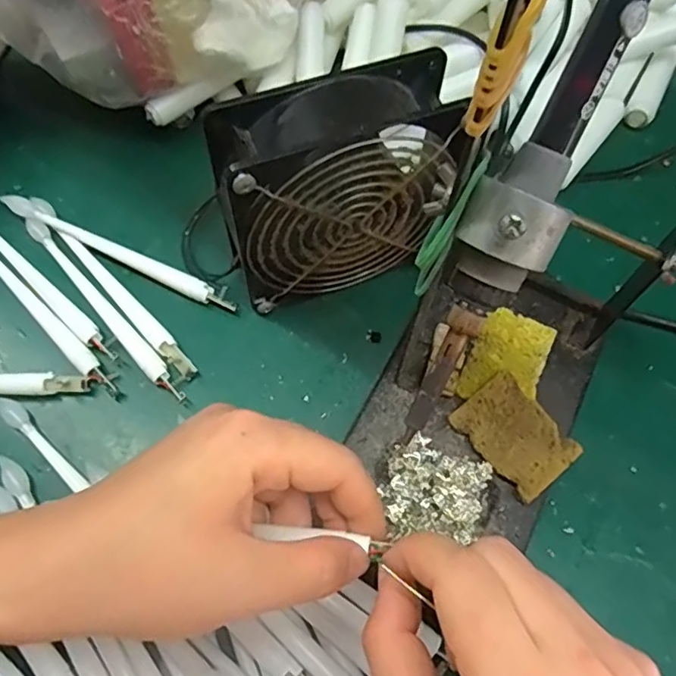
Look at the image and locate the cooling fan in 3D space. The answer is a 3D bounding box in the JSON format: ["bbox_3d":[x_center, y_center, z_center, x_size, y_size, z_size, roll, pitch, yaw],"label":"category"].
[{"bbox_3d":[-0.003,-0.070,0.291,0.110,0.121,0.046,-16,68,-8],"label":"cooling fan"}]

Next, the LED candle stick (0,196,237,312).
[{"bbox_3d":[-0.129,-0.053,0.335,0.151,0.012,0.015,25,67,9],"label":"LED candle stick"}]

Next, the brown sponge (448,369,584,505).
[{"bbox_3d":[0.089,0.049,0.288,0.039,0.009,0.055,-36,71,-17],"label":"brown sponge"}]

